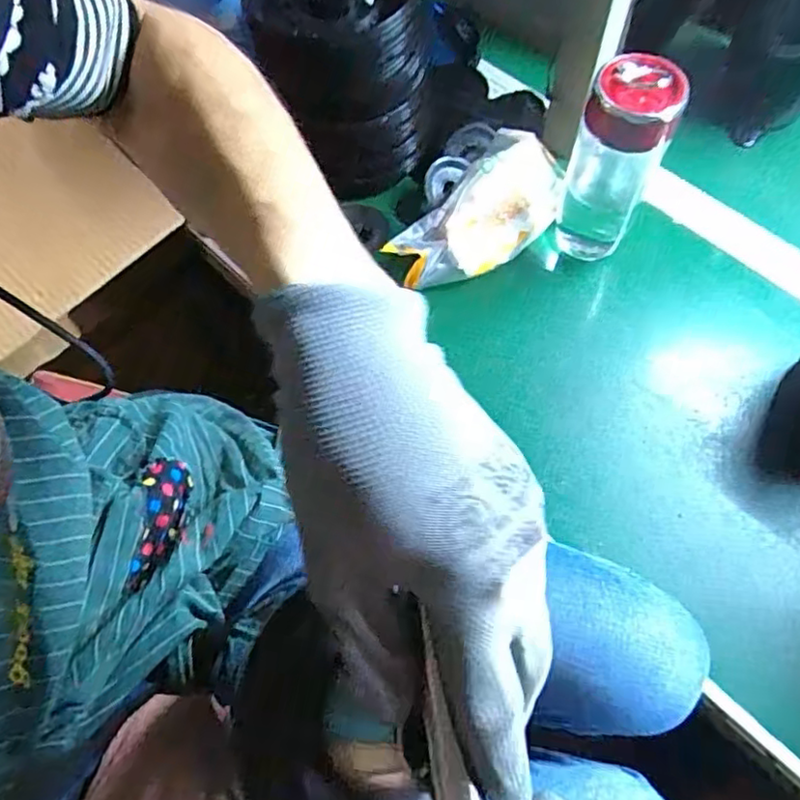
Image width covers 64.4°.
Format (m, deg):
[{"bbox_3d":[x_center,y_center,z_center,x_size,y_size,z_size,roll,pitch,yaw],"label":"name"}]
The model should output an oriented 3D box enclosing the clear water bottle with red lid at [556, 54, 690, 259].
[{"bbox_3d":[0.180,-0.203,0.530,0.068,0.153,0.058,21,67,11],"label":"clear water bottle with red lid"}]

